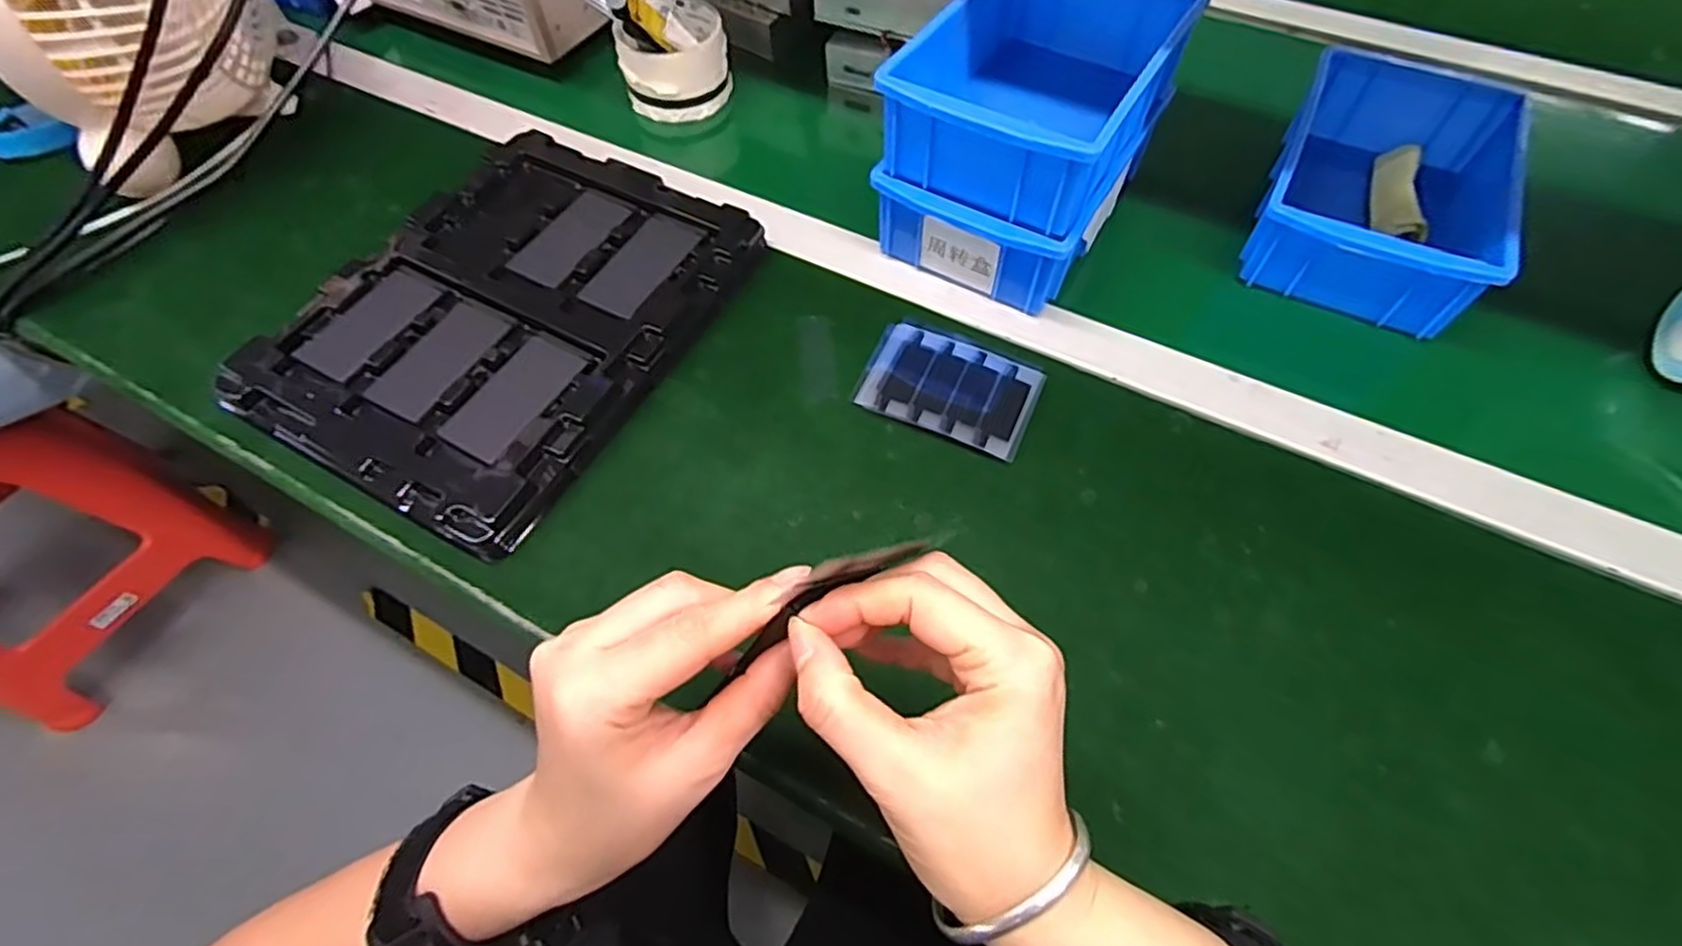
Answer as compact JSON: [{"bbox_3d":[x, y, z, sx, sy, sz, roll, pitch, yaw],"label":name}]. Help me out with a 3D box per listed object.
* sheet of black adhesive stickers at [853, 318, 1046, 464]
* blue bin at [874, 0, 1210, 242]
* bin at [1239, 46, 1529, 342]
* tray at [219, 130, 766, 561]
[{"bbox_3d":[0.067,-0.055,0.446,0.101,0.009,0.076,21,62,12],"label":"sheet of black adhesive stickers"},{"bbox_3d":[0.127,-0.246,0.459,0.129,0.064,0.204,27,64,16],"label":"blue bin"},{"bbox_3d":[0.362,-0.195,0.493,0.131,0.064,0.213,25,63,14],"label":"bin"},{"bbox_3d":[-0.207,-0.102,0.465,0.209,0.025,0.273,26,63,14],"label":"tray"}]

